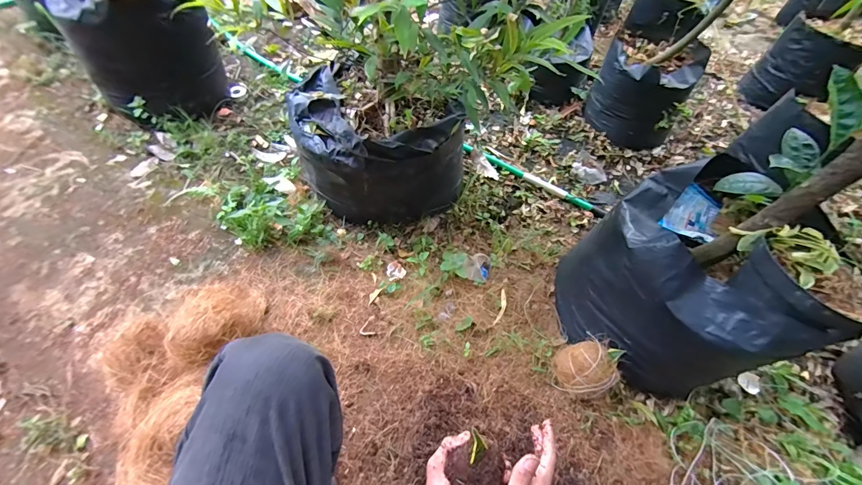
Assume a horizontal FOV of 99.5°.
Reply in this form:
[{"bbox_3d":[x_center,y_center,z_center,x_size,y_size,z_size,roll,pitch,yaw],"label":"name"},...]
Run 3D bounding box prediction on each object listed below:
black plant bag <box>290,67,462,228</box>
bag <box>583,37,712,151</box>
[{"bbox_3d":[-0.131,-0.218,0.831,0.310,0.256,0.323,-26,58,-24],"label":"black plant bag"},{"bbox_3d":[0.633,-0.458,1.117,0.260,0.236,0.228,27,53,15],"label":"bag"}]

